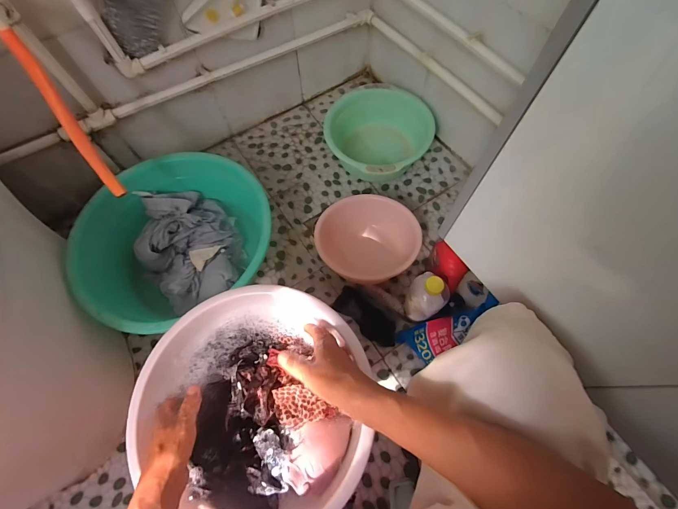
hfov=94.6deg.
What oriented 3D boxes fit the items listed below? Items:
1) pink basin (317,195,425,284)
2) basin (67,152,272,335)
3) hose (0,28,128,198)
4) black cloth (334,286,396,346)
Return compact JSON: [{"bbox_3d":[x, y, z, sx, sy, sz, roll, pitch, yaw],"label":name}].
[{"bbox_3d":[0.081,-0.047,0.888,0.272,0.119,0.225,10,67,6],"label":"pink basin"},{"bbox_3d":[-0.411,-0.033,0.834,0.471,0.170,0.435,-1,66,1],"label":"basin"},{"bbox_3d":[-0.534,-0.260,0.625,0.032,0.308,0.039,-21,33,-7],"label":"hose"},{"bbox_3d":[0.077,0.165,0.845,0.188,0.038,0.082,38,73,16],"label":"black cloth"}]

